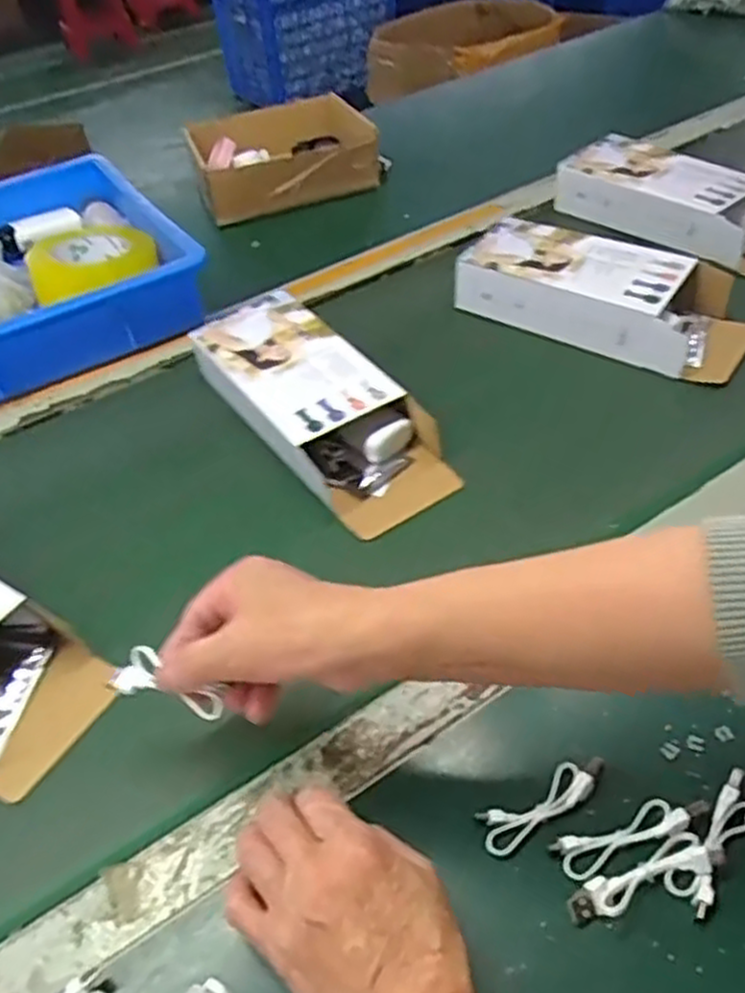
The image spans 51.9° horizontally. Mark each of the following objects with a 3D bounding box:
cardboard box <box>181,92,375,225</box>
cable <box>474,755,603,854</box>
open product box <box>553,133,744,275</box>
[{"bbox_3d":[-0.112,-0.426,0.958,0.204,0.063,0.203,-16,45,-9],"label":"cardboard box"},{"bbox_3d":[0.089,0.159,0.400,0.072,0.019,0.022,-25,49,-17],"label":"cable"},{"bbox_3d":[0.326,-0.308,0.801,0.249,0.061,0.112,33,57,32],"label":"open product box"}]

